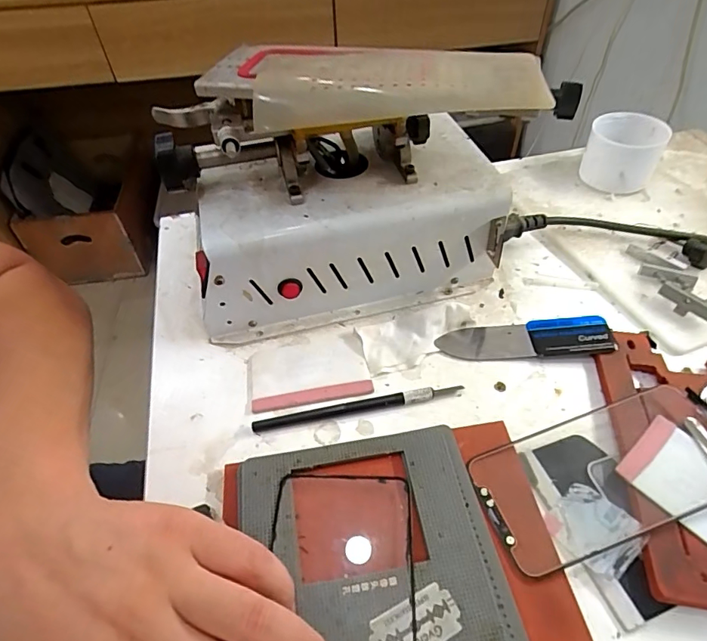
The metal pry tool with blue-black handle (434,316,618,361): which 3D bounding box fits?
[{"bbox_3d":[0.120,0.012,0.328,0.117,0.010,0.032,-1,48,3],"label":"metal pry tool with blue-black handle"}]

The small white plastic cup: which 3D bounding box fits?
[{"bbox_3d":[0.252,-0.157,0.435,0.061,0.053,0.060,19,53,20],"label":"small white plastic cup"}]

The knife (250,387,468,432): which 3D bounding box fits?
[{"bbox_3d":[0.003,0.055,0.298,0.134,0.006,0.010,-10,48,-5],"label":"knife"}]

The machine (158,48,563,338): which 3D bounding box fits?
[{"bbox_3d":[-0.009,-0.097,0.333,0.234,0.156,0.129,-9,48,-4],"label":"machine"}]

